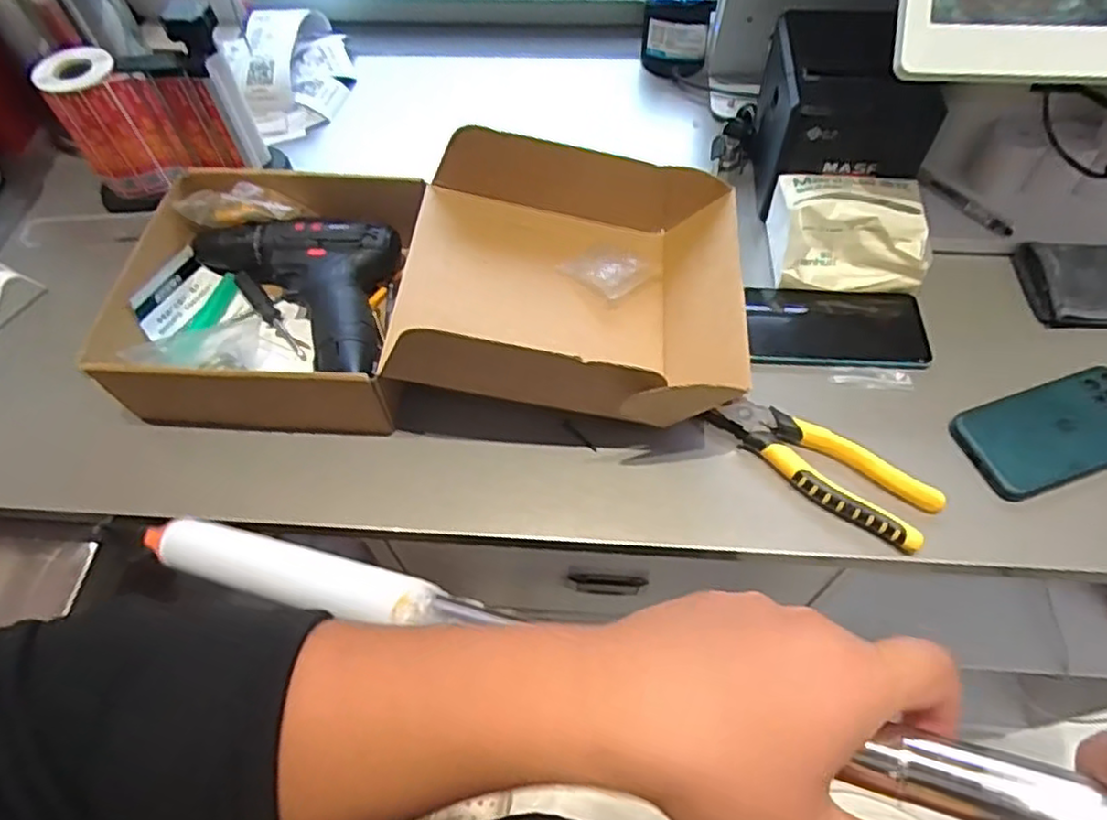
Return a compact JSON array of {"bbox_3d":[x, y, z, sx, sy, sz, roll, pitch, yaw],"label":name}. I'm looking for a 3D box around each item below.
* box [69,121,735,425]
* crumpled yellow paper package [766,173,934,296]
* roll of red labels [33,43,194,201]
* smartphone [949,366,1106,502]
[{"bbox_3d":[-0.100,-0.098,0.542,0.480,0.104,0.231,4,59,4],"label":"box"},{"bbox_3d":[0.253,-0.153,0.586,0.118,0.059,0.095,2,59,3],"label":"crumpled yellow paper package"},{"bbox_3d":[-0.401,-0.257,0.627,0.072,0.112,0.087,-41,66,-20],"label":"roll of red labels"},{"bbox_3d":[0.385,0.014,0.514,0.150,0.013,0.075,-17,60,-9],"label":"smartphone"}]

